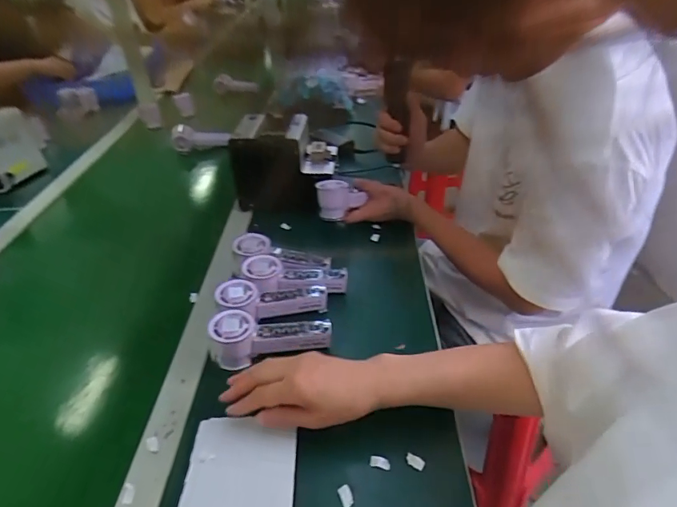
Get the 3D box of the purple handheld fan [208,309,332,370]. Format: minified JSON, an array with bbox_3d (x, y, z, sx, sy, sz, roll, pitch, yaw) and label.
[{"bbox_3d":[-0.084,0.100,0.568,0.140,0.061,0.050,-13,37,-13],"label":"purple handheld fan"}]

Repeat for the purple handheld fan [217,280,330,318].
[{"bbox_3d":[-0.091,0.063,0.617,0.146,0.061,0.056,-17,38,-18],"label":"purple handheld fan"}]

